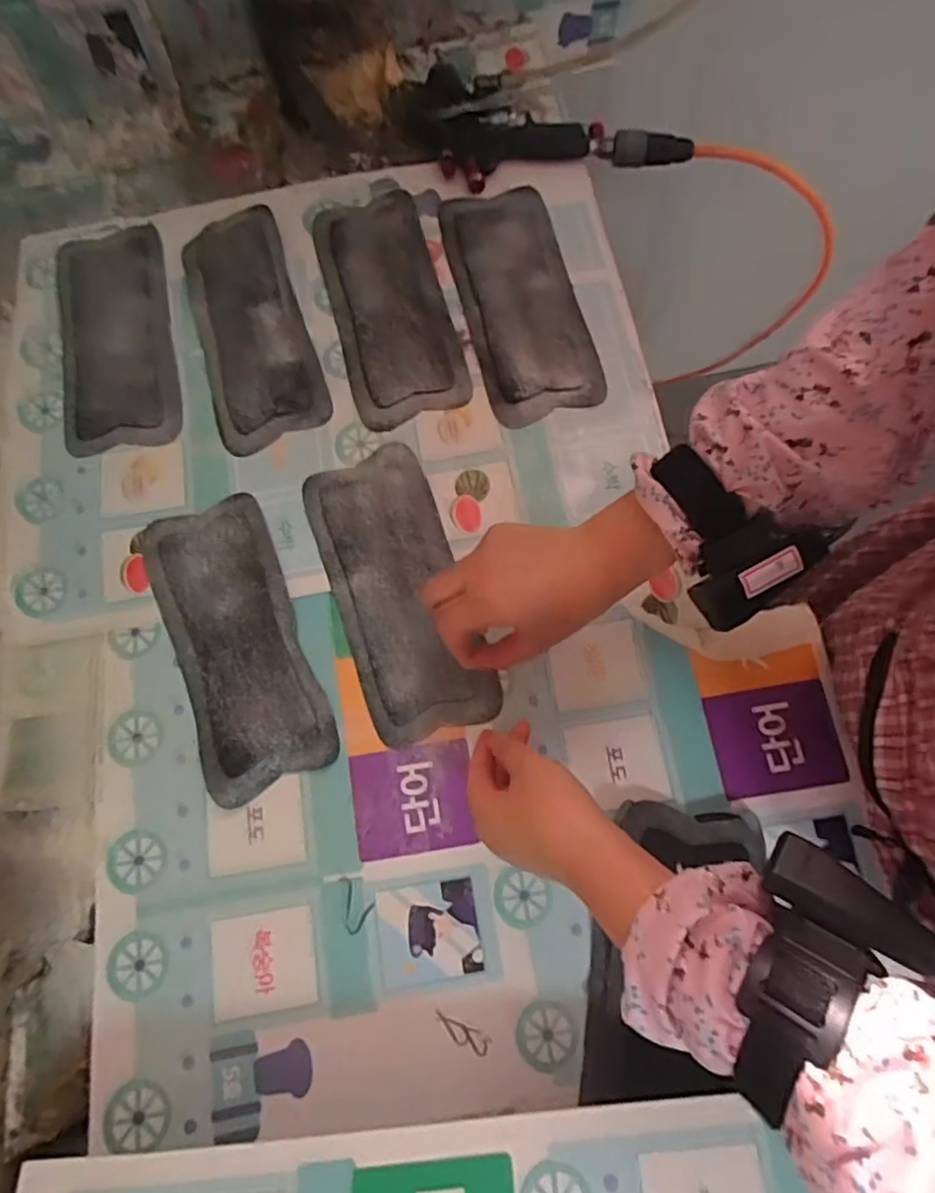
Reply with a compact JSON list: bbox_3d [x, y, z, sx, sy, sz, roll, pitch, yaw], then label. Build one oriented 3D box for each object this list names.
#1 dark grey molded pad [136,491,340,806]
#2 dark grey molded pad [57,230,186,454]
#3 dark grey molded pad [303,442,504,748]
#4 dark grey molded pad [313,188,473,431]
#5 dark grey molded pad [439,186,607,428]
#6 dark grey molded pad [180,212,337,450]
[{"bbox_3d":[-0.176,0.031,0.468,0.094,0.013,0.223,-22,77,-4],"label":"dark grey molded pad"},{"bbox_3d":[-0.308,-0.233,0.543,0.088,0.019,0.225,-12,77,-2],"label":"dark grey molded pad"},{"bbox_3d":[-0.054,-0.006,0.471,0.094,0.013,0.220,-17,78,-3],"label":"dark grey molded pad"},{"bbox_3d":[-0.069,-0.255,0.540,0.096,0.013,0.219,-16,77,-3],"label":"dark grey molded pad"},{"bbox_3d":[0.044,-0.257,0.538,0.097,0.018,0.223,-15,77,-3],"label":"dark grey molded pad"},{"bbox_3d":[-0.189,-0.235,0.537,0.093,0.020,0.218,-17,77,-3],"label":"dark grey molded pad"}]

